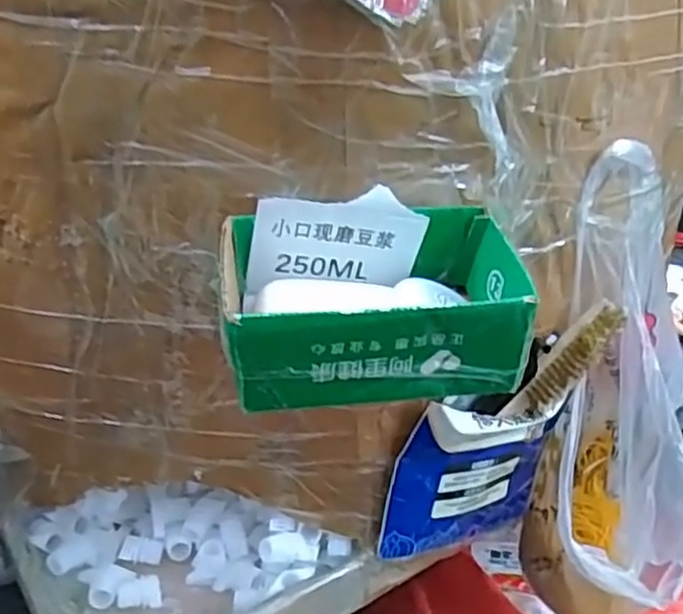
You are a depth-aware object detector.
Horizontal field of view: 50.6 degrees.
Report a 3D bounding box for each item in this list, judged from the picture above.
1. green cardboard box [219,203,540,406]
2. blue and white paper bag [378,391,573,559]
[{"bbox_3d":[0.016,-0.002,0.380,0.152,0.074,0.086,-2,27,-8],"label":"green cardboard box"},{"bbox_3d":[0.102,0.125,0.533,0.147,0.146,0.028,-12,30,-25],"label":"blue and white paper bag"}]

